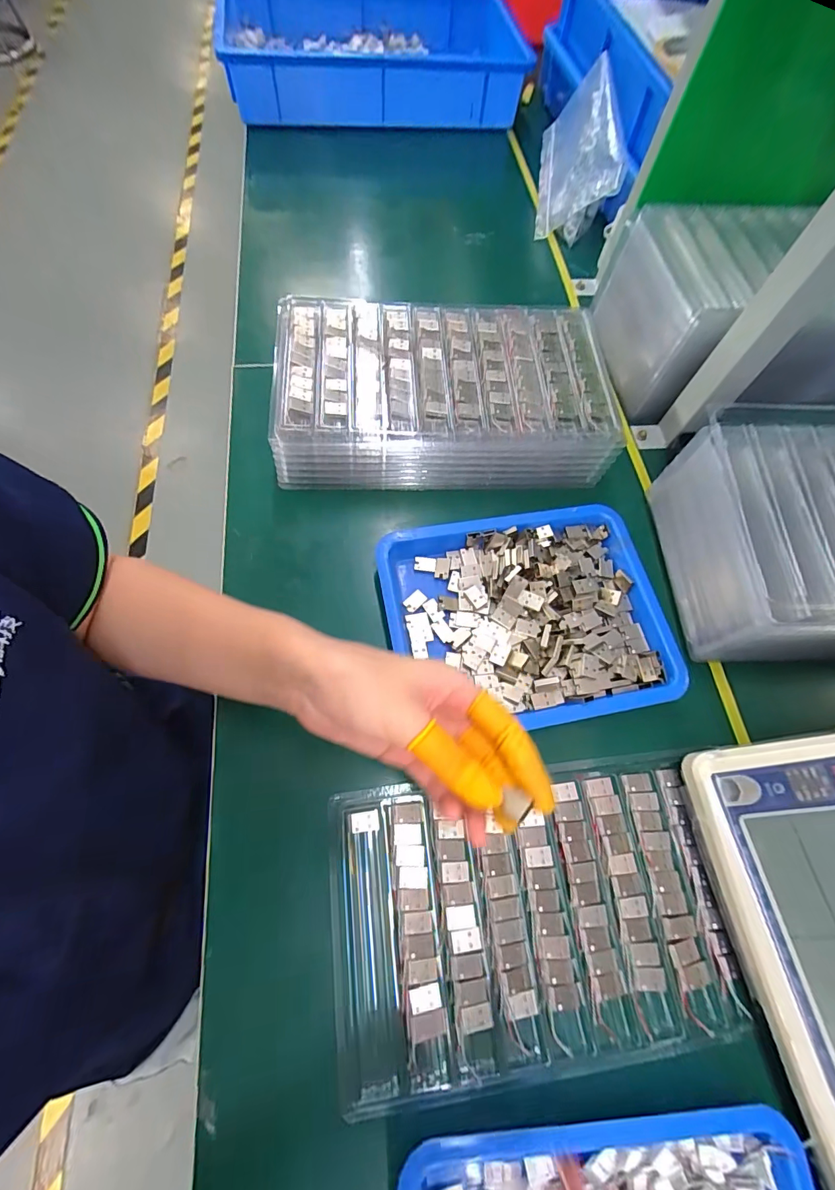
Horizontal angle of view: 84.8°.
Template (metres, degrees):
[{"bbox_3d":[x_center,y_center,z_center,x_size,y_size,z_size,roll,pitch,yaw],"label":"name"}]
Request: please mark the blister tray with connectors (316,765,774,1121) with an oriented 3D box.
[{"bbox_3d":[0.072,0.203,0.294,0.245,0.019,0.158,-5,67,-6],"label":"blister tray with connectors"}]

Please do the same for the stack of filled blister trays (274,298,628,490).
[{"bbox_3d":[0.023,-0.189,0.423,0.293,0.060,0.165,0,67,-4],"label":"stack of filled blister trays"}]

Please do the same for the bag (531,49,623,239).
[{"bbox_3d":[0.197,-0.544,0.567,0.029,0.108,0.151,3,84,-34],"label":"bag"}]

